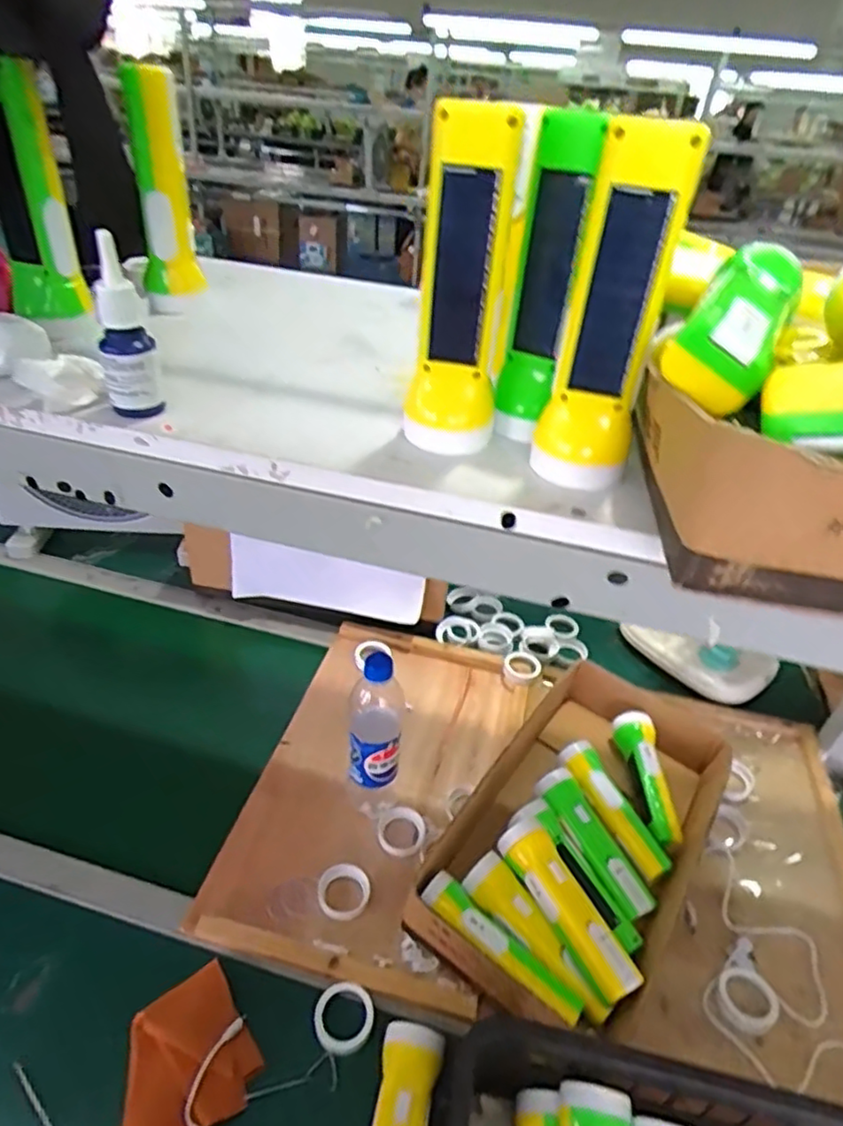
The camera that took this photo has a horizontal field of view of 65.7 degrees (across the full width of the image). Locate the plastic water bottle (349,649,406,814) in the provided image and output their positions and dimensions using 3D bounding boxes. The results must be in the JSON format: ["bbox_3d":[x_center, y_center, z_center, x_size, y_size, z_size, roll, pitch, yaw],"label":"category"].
[{"bbox_3d":[-0.051,0.196,0.727,0.063,0.233,0.060,0,37,-7],"label":"plastic water bottle"}]

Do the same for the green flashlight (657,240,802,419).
[{"bbox_3d":[0.165,-0.128,0.339,0.049,0.040,0.168,22,40,22],"label":"green flashlight"}]

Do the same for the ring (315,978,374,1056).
[{"bbox_3d":[-0.070,0.418,0.600,0.054,0.007,0.054,3,36,-2],"label":"ring"}]

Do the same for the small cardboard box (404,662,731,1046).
[{"bbox_3d":[0.185,0.294,0.730,0.223,0.089,0.432,25,41,26],"label":"small cardboard box"}]

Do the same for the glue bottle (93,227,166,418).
[{"bbox_3d":[-0.162,-0.129,0.358,0.027,0.092,0.031,-8,38,-17],"label":"glue bottle"}]

